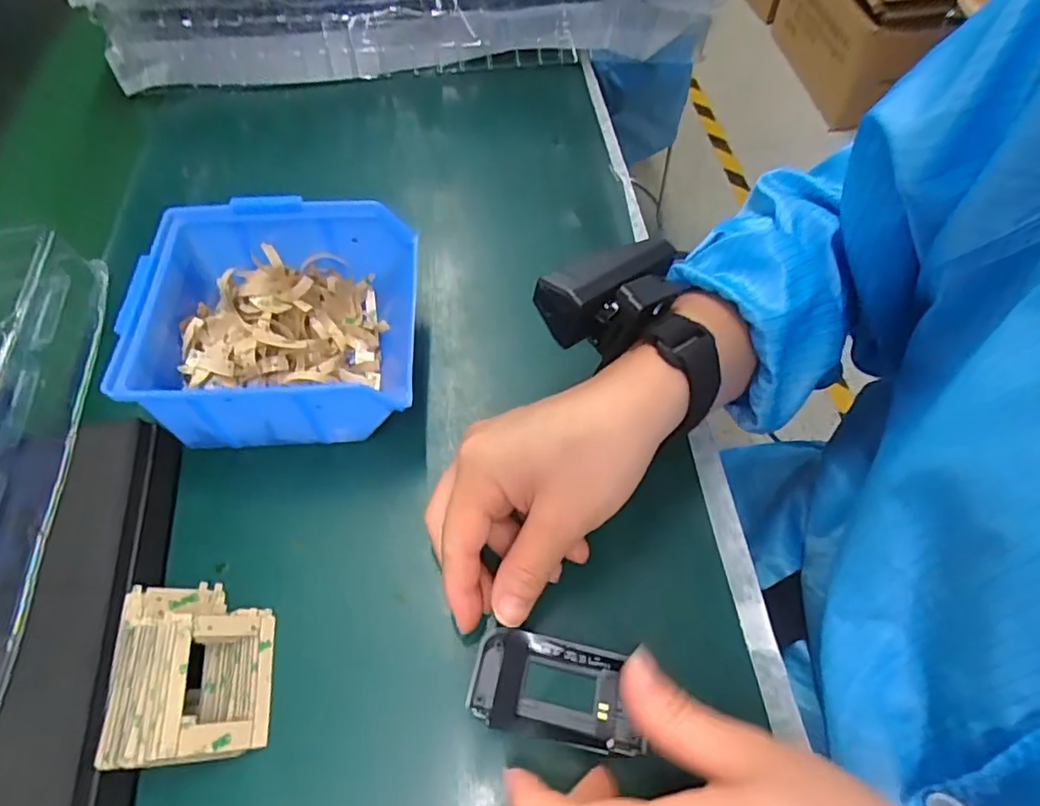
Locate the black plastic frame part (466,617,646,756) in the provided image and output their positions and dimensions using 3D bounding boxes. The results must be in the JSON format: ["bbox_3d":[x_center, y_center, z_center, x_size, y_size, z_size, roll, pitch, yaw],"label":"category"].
[{"bbox_3d":[0.017,0.123,0.251,0.073,0.008,0.040,14,58,5],"label":"black plastic frame part"}]

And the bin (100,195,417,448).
[{"bbox_3d":[-0.123,-0.039,0.314,0.132,0.071,0.124,-2,59,-2],"label":"bin"}]

